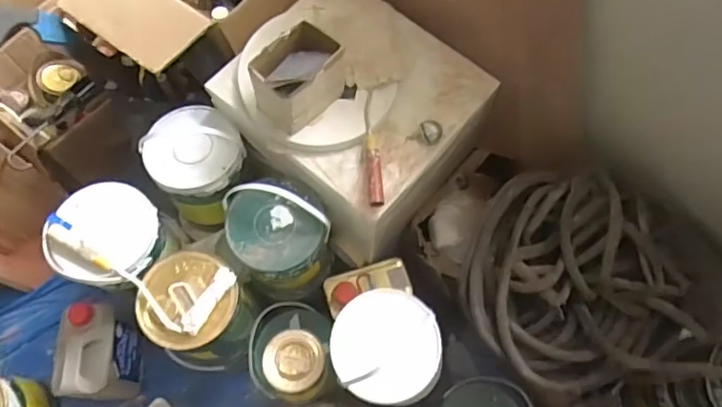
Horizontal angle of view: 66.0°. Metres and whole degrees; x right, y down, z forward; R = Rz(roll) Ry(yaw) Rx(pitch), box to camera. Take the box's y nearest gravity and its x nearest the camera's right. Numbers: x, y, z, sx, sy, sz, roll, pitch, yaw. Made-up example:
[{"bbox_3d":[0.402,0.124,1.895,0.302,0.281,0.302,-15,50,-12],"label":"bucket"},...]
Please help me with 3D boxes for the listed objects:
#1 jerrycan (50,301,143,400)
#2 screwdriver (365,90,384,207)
[{"bbox_3d":[-0.583,0.347,1.266,0.117,0.278,0.183,-2,68,-1],"label":"jerrycan"},{"bbox_3d":[0.022,-0.100,0.946,0.025,0.030,0.216,-2,68,-2],"label":"screwdriver"}]

